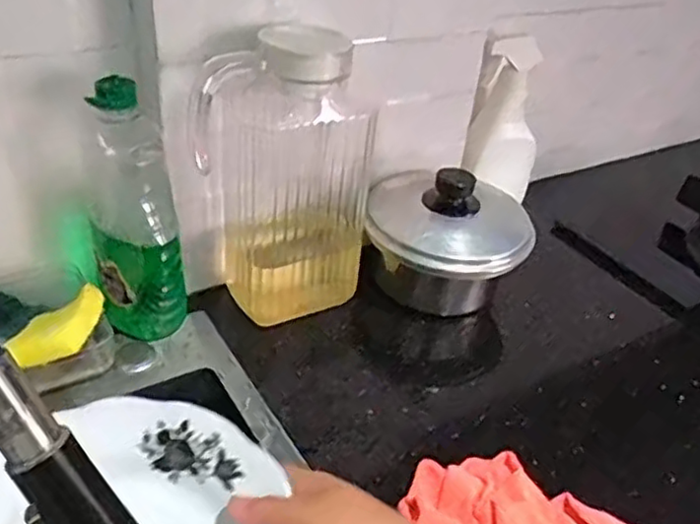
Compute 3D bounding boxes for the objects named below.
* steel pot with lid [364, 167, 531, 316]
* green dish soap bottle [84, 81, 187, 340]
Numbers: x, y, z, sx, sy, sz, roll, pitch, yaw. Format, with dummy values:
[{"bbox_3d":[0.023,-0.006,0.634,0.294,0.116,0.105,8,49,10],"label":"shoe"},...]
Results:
[{"bbox_3d":[0.099,-0.018,0.682,0.149,0.131,0.134,15,36,12],"label":"steel pot with lid"},{"bbox_3d":[-0.182,-0.046,0.569,0.067,0.210,0.084,-9,37,-21],"label":"green dish soap bottle"}]

